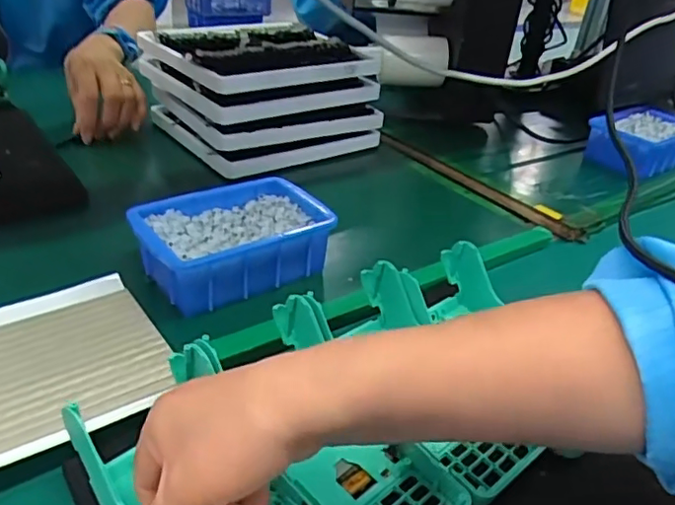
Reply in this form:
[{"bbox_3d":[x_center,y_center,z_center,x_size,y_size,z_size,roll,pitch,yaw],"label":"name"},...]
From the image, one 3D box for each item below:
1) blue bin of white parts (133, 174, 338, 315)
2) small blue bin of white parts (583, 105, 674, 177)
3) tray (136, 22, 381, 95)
[{"bbox_3d":[-0.085,-0.007,0.488,0.148,0.057,0.103,-18,41,-34],"label":"blue bin of white parts"},{"bbox_3d":[0.409,-0.148,0.799,0.150,0.060,0.103,-20,42,-35],"label":"small blue bin of white parts"},{"bbox_3d":[-0.091,-0.242,0.704,0.219,0.027,0.202,-22,43,-37],"label":"tray"}]

